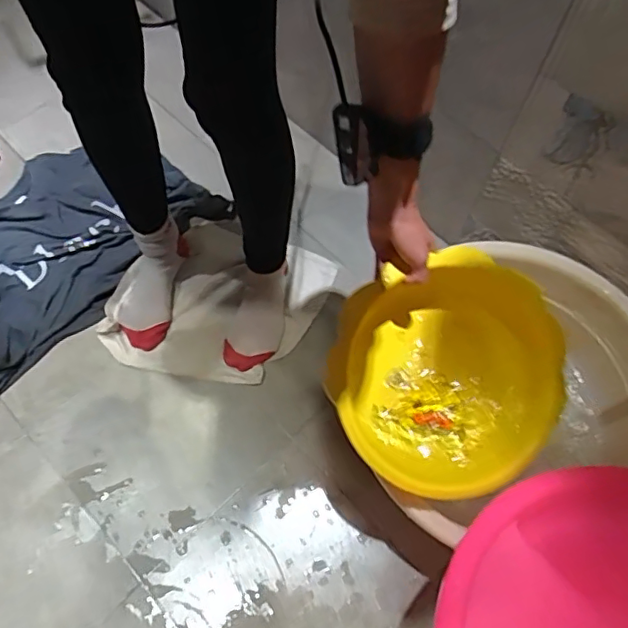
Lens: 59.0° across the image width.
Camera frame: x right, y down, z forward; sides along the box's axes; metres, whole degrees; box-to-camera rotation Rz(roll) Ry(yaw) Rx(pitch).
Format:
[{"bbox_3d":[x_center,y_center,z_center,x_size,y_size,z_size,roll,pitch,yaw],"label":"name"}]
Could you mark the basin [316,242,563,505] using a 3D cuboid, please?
[{"bbox_3d":[0.160,0.065,0.682,0.279,0.120,0.266,-33,85,-1],"label":"basin"}]

